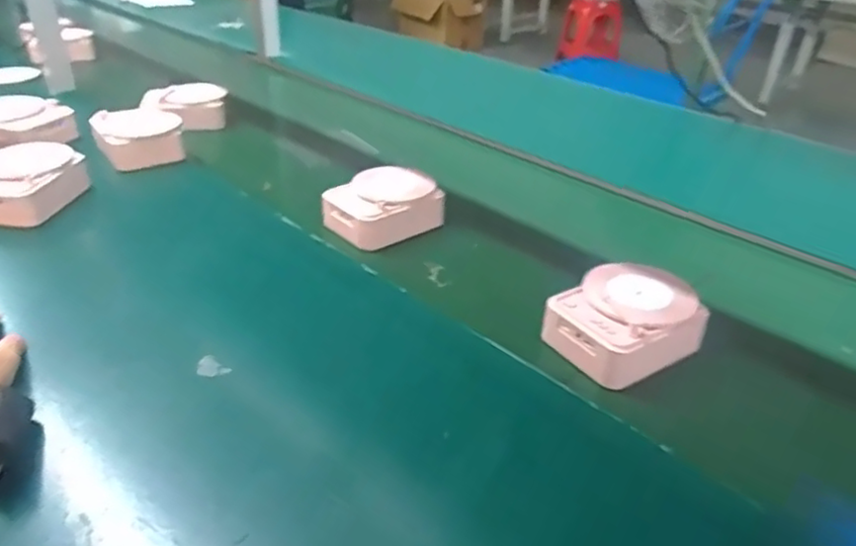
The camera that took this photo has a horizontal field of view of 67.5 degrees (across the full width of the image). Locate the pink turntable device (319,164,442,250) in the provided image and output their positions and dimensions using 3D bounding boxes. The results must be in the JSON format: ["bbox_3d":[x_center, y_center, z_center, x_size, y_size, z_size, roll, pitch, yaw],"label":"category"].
[{"bbox_3d":[-0.053,-0.086,0.785,0.127,0.042,0.098,-25,42,-36],"label":"pink turntable device"}]

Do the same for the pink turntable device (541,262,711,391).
[{"bbox_3d":[0.184,0.043,0.594,0.134,0.050,0.103,-21,40,-32],"label":"pink turntable device"}]

